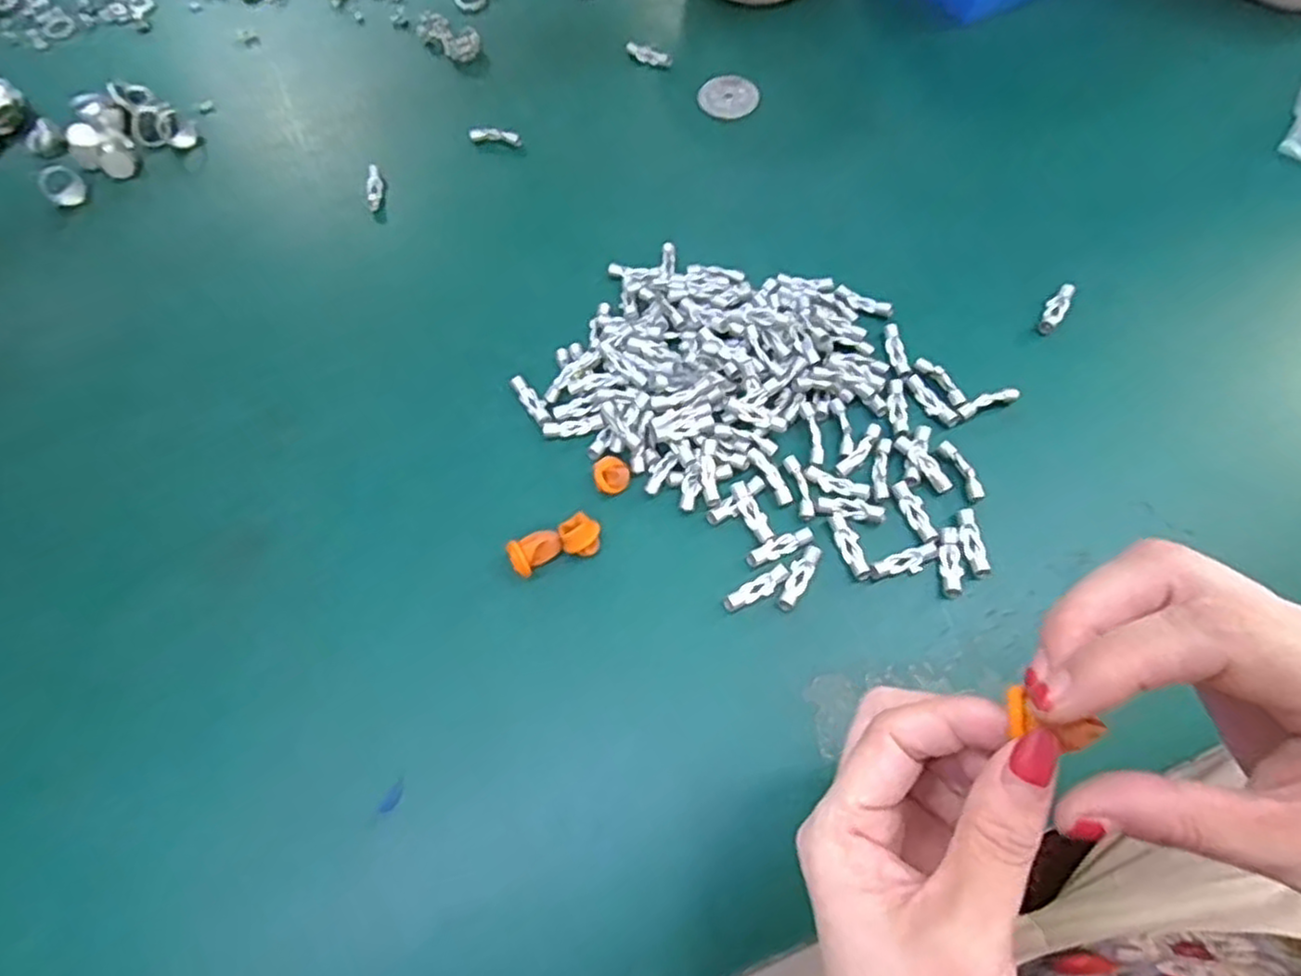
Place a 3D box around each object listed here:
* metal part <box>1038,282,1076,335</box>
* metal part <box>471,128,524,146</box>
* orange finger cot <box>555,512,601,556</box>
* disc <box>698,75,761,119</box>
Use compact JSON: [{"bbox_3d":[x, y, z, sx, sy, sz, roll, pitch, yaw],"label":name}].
[{"bbox_3d":[0.240,-0.106,0.422,0.012,0.011,0.033,35,69,17],"label":"metal part"},{"bbox_3d":[-0.109,-0.248,0.502,0.039,0.007,0.012,12,64,7],"label":"metal part"},{"bbox_3d":[-0.036,0.025,0.369,0.021,0.010,0.021,-30,68,-11],"label":"orange finger cot"},{"bbox_3d":[0.056,-0.282,0.513,0.040,0.004,0.042,-1,65,2],"label":"disc"}]

